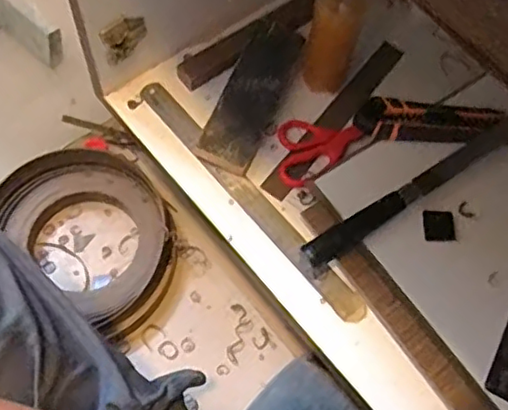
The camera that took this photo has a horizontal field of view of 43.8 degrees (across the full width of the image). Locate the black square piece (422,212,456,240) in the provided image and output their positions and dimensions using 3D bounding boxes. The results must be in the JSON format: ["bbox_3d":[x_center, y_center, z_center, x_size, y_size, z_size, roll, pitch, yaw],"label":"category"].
[{"bbox_3d":[0.176,0.020,0.600,0.030,0.006,0.028,0,64,-3],"label":"black square piece"}]

